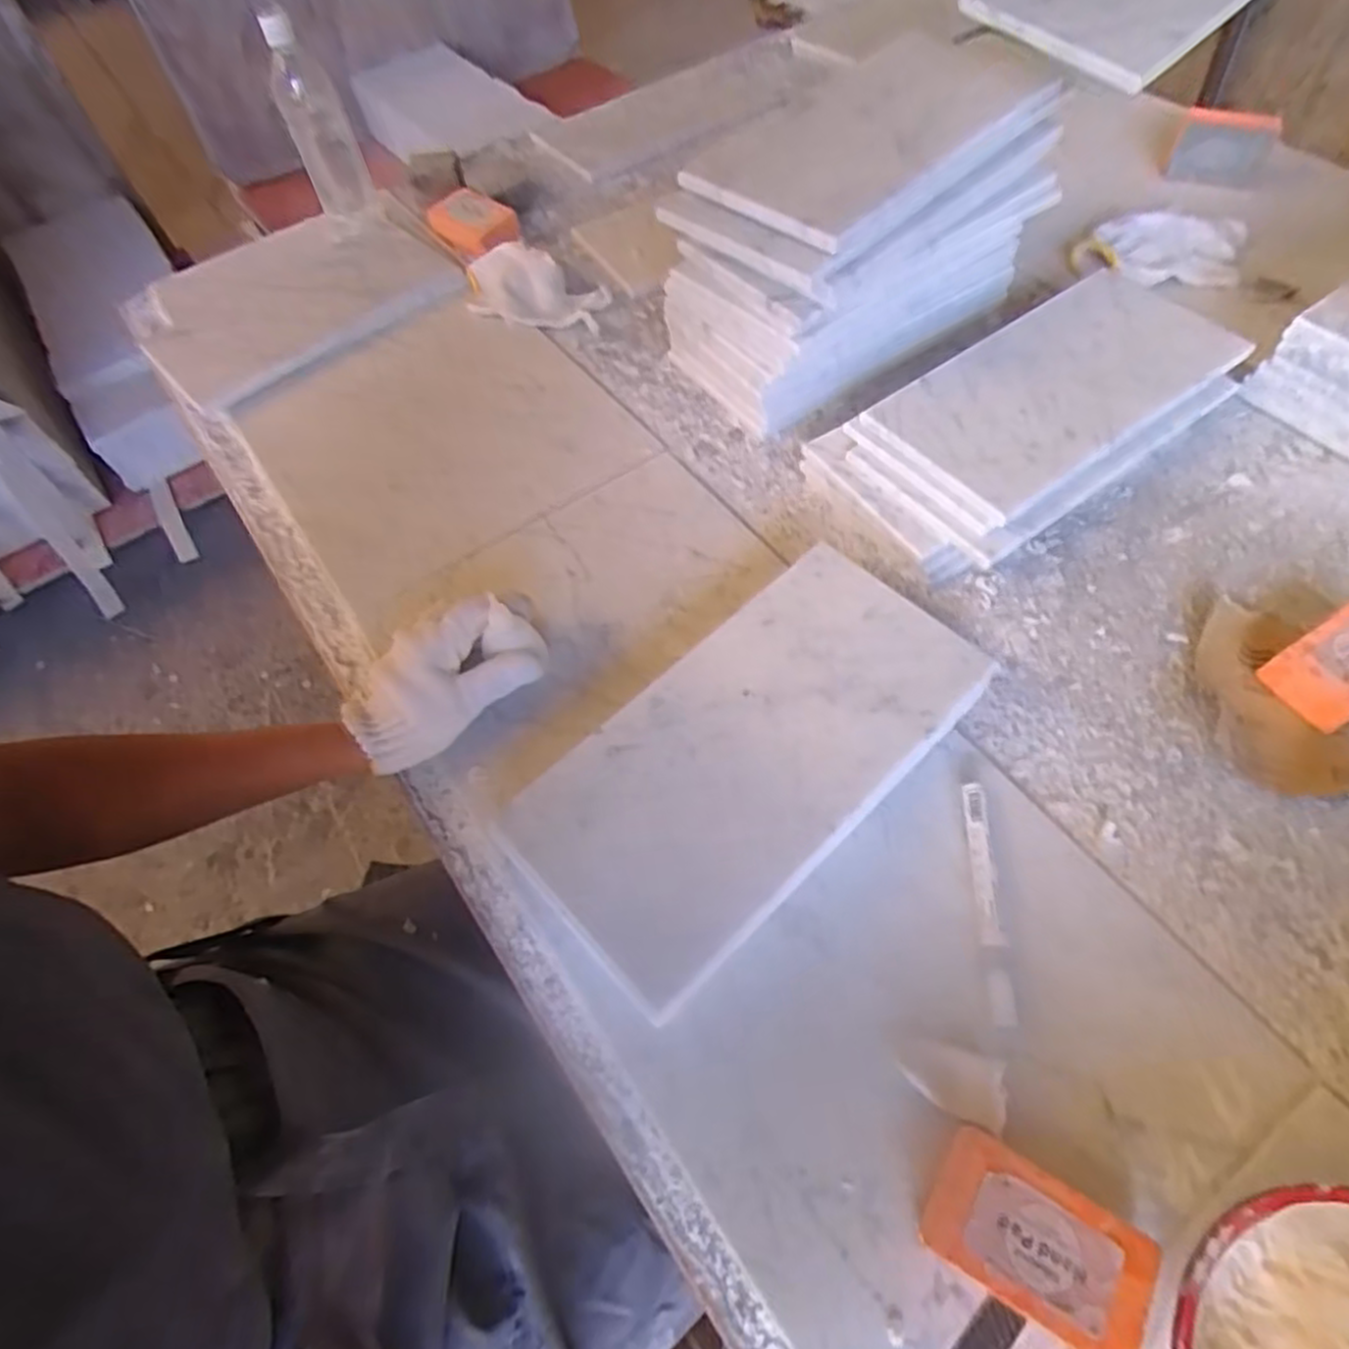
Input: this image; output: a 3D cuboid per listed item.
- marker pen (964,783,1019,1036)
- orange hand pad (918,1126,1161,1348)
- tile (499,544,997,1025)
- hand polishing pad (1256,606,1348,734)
[{"bbox_3d":[0.187,0.133,0.452,0.015,0.010,0.140,1,59,4],"label":"marker pen"},{"bbox_3d":[0.171,0.270,0.359,0.094,0.026,0.059,28,65,18],"label":"orange hand pad"},{"bbox_3d":[0.048,0.045,0.471,0.296,0.009,0.152,-40,65,-19],"label":"tile"},{"bbox_3d":[0.462,-0.007,0.520,0.089,0.031,0.057,-28,62,-13],"label":"hand polishing pad"}]

